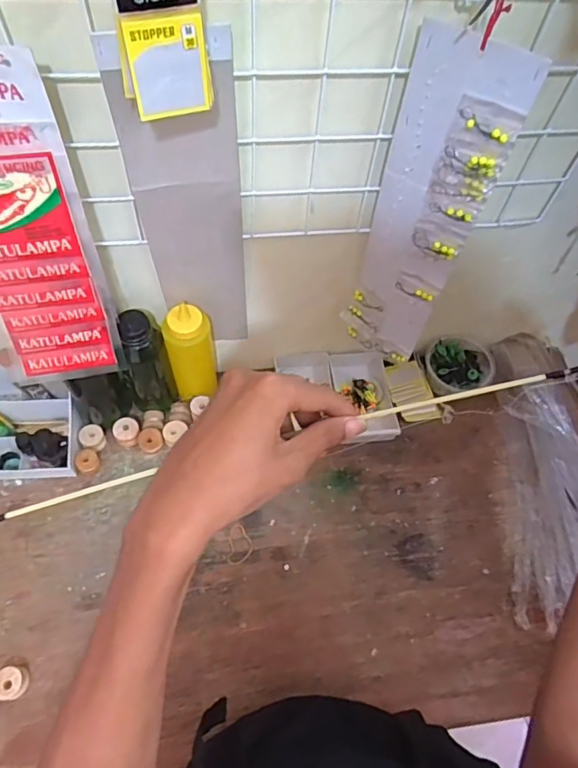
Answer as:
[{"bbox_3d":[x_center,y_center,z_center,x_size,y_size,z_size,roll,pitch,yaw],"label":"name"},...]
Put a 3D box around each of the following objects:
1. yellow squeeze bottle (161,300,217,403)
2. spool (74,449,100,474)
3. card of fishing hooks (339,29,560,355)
[{"bbox_3d":[-0.126,-0.038,0.686,0.061,0.145,0.060,-11,61,-10],"label":"yellow squeeze bottle"},{"bbox_3d":[-0.275,0.107,0.720,0.030,0.022,0.031,2,60,-3],"label":"spool"},{"bbox_3d":[0.129,-0.151,0.542,0.096,0.380,0.016,30,62,13],"label":"card of fishing hooks"}]

